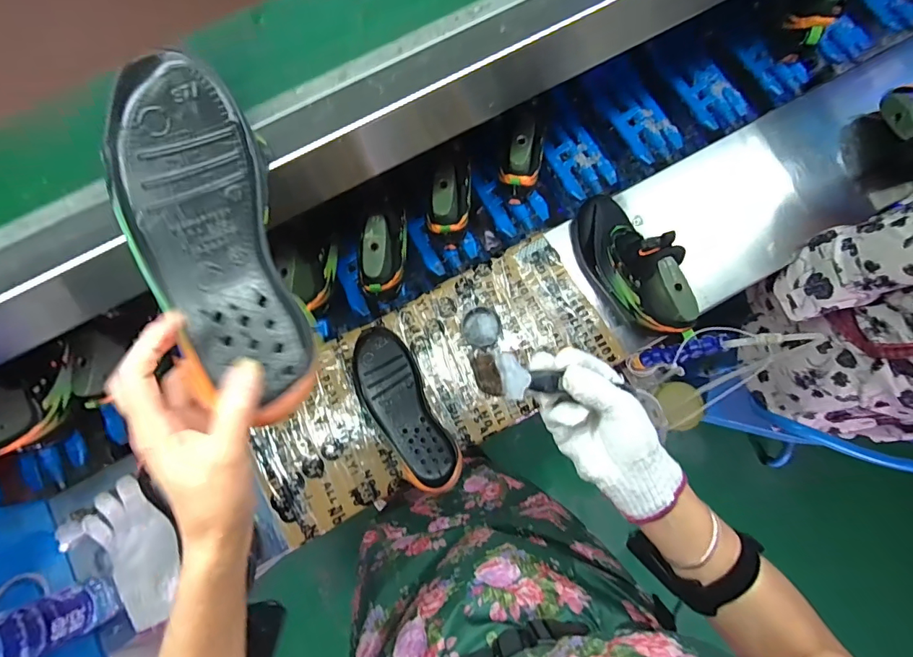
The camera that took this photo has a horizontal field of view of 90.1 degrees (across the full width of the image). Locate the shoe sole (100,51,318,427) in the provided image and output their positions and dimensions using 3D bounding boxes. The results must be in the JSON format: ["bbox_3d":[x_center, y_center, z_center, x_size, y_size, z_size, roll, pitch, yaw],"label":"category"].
[{"bbox_3d":[-0.168,-0.059,0.313,0.094,0.038,0.247,-20,90,-4],"label":"shoe sole"}]

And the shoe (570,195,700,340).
[{"bbox_3d":[0.250,-0.096,0.657,0.080,0.129,0.236,-18,80,-4],"label":"shoe"}]

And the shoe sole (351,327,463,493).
[{"bbox_3d":[-0.079,0.118,0.661,0.094,0.045,0.248,-27,81,-5],"label":"shoe sole"}]

